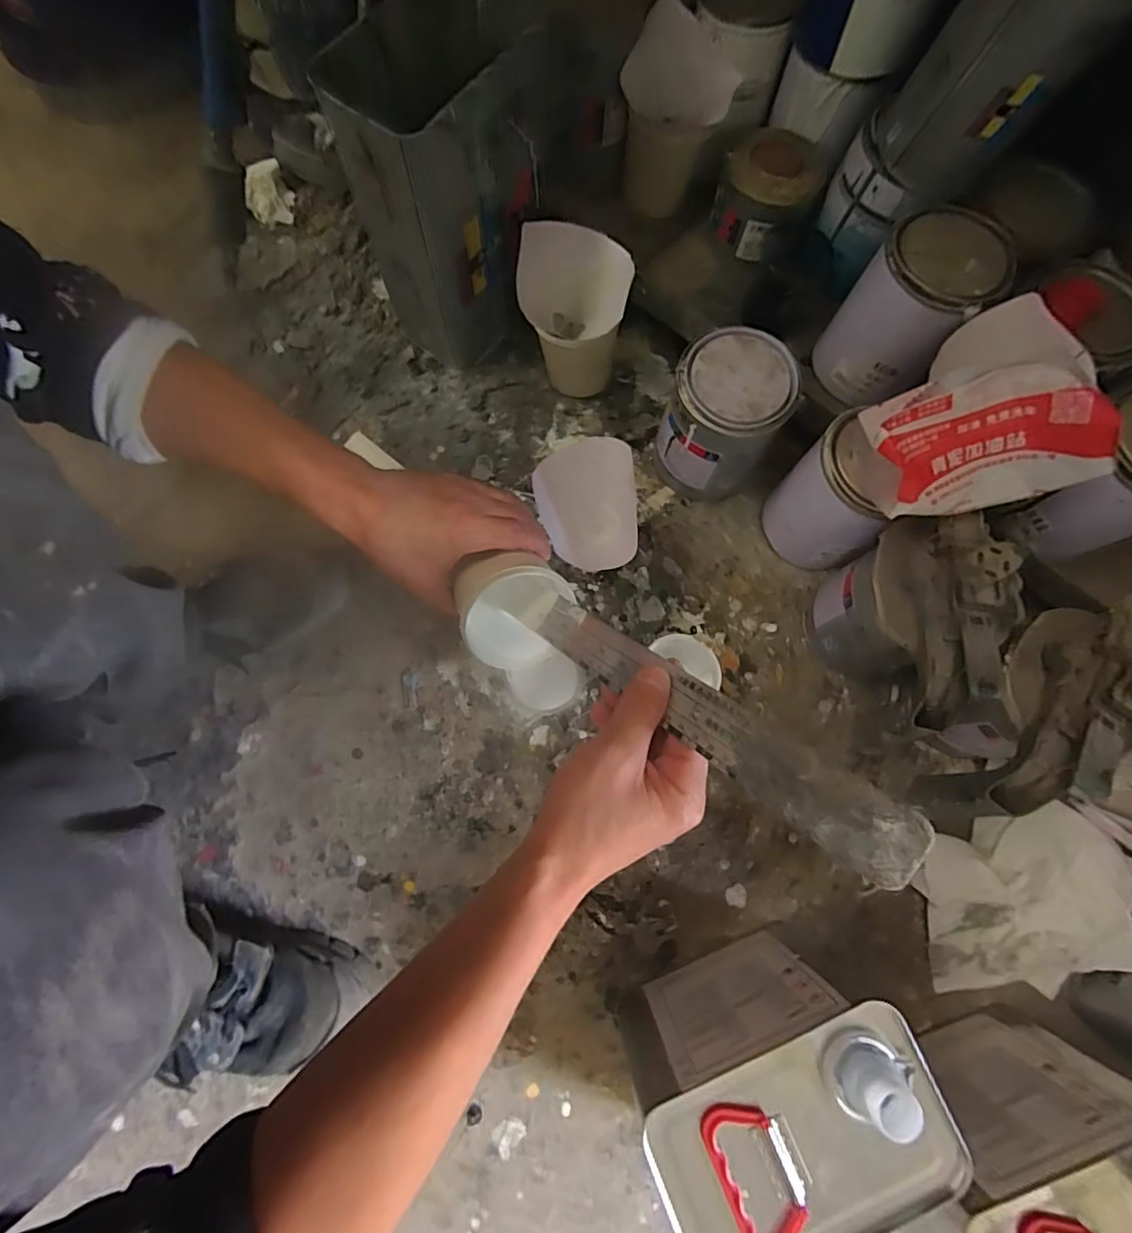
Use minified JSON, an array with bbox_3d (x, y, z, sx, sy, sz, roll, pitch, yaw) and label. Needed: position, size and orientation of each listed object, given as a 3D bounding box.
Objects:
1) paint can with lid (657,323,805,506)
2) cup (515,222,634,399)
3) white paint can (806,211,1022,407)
[{"bbox_3d":[0.154,-0.192,0.543,0.104,0.139,0.105,0,76,0],"label":"paint can with lid"},{"bbox_3d":[0.007,-0.311,0.559,0.098,0.155,0.093,0,76,0],"label":"cup"},{"bbox_3d":[0.321,-0.289,0.515,0.102,0.130,0.118,37,79,8],"label":"white paint can"}]

